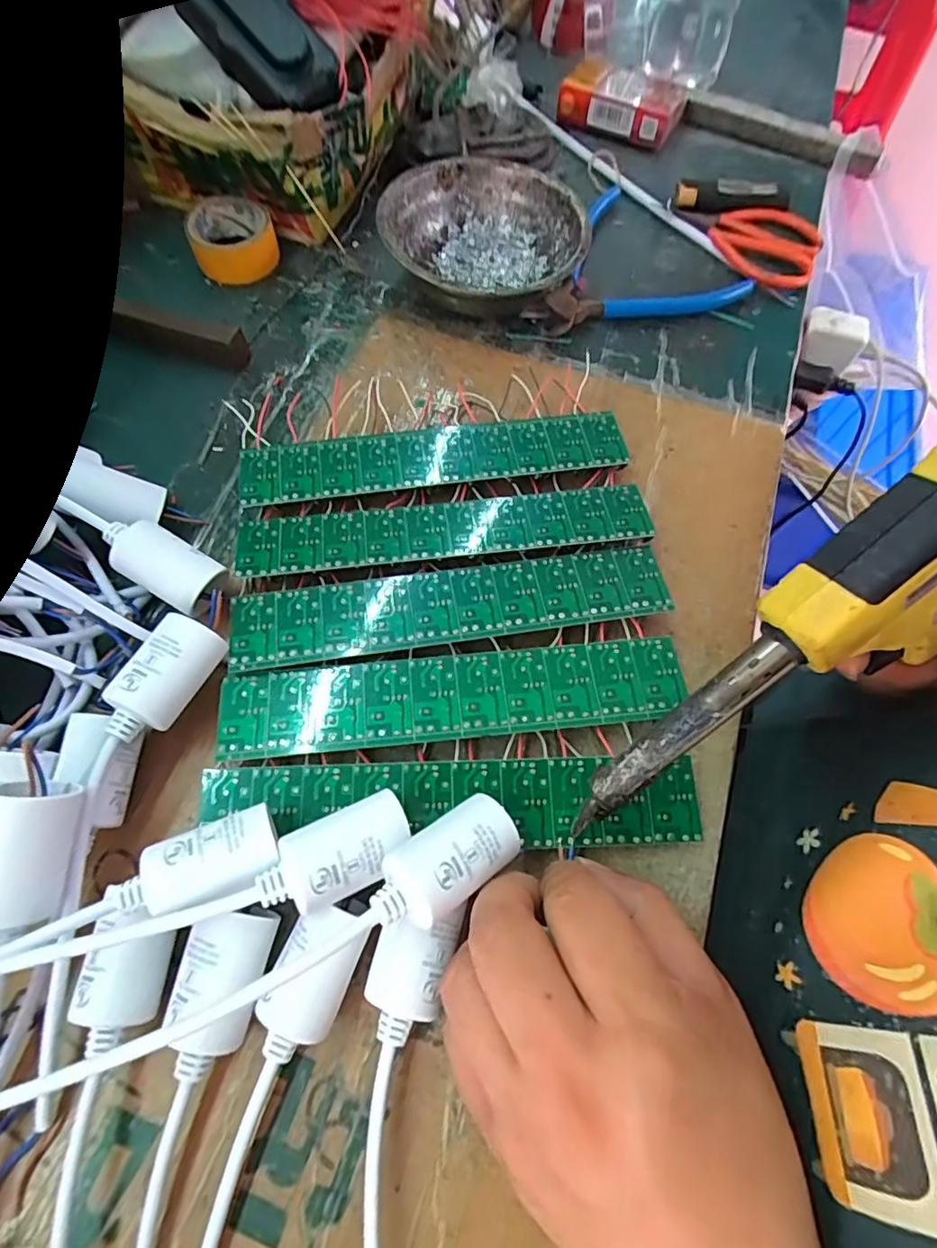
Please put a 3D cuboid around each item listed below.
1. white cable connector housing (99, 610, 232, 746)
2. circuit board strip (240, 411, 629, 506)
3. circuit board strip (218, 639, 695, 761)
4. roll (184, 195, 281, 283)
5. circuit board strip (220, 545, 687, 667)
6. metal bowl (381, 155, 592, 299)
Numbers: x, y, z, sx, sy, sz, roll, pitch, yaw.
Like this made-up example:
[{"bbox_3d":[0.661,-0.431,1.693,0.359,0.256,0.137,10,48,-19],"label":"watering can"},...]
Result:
[{"bbox_3d":[-0.125,0.023,0.231,0.026,0.023,0.052,23,68,7],"label":"white cable connector housing"},{"bbox_3d":[-0.017,-0.087,0.304,0.199,0.019,0.038,-8,68,-5],"label":"circuit board strip"},{"bbox_3d":[-0.005,0.031,0.247,0.198,0.004,0.039,-5,67,-4],"label":"circuit board strip"},{"bbox_3d":[-0.154,-0.253,0.367,0.053,0.023,0.058,1,67,-2],"label":"roll"},{"bbox_3d":[-0.007,-0.011,0.262,0.200,0.004,0.039,-8,68,-6],"label":"circuit board strip"},{"bbox_3d":[0.009,-0.240,0.357,0.123,0.040,0.120,1,67,-2],"label":"metal bowl"}]

